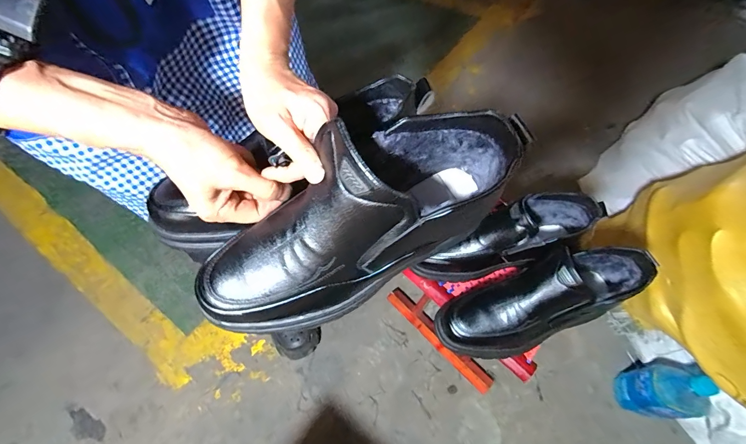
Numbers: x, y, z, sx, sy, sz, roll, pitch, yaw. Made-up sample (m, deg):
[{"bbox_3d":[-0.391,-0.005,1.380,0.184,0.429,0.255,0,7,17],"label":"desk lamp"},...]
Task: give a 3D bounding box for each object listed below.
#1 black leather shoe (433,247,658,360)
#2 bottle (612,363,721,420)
[{"bbox_3d":[0.244,0.114,0.494,0.295,0.118,0.098,-15,59,-2],"label":"black leather shoe"},{"bbox_3d":[0.570,0.335,0.669,0.082,0.223,0.093,-7,59,3],"label":"bottle"}]

